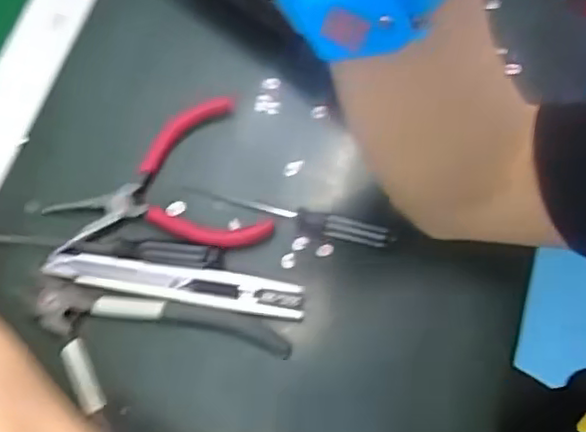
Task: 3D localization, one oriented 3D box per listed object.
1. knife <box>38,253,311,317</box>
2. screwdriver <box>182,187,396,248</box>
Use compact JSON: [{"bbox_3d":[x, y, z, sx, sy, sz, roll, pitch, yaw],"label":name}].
[{"bbox_3d":[-0.065,0.036,0.347,0.141,0.005,0.020,9,73,4],"label":"knife"},{"bbox_3d":[-0.004,-0.001,0.357,0.118,0.011,0.013,15,73,6],"label":"screwdriver"}]

